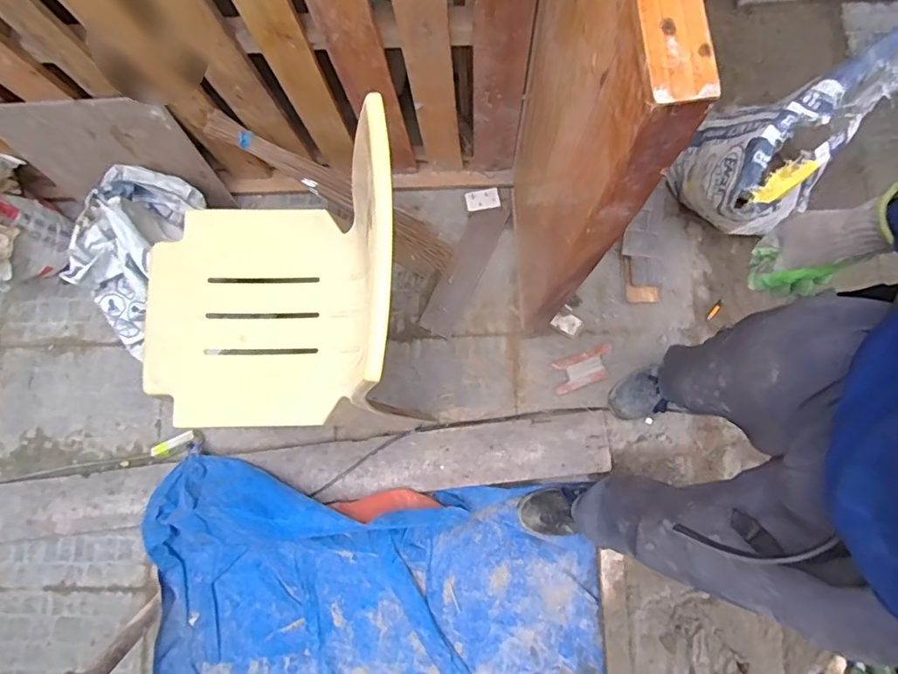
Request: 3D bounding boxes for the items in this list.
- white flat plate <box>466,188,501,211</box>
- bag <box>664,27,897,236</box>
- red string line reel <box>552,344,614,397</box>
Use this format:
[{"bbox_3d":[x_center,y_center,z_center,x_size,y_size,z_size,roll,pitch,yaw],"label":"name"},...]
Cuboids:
[{"bbox_3d":[0.089,-0.356,1.355,0.088,0.007,0.055,-6,85,-2],"label":"white flat plate"},{"bbox_3d":[0.660,-0.380,1.102,0.415,0.387,0.293,-39,81,-4],"label":"bag"},{"bbox_3d":[0.331,0.079,1.275,0.155,0.012,0.078,-19,80,0],"label":"red string line reel"}]

